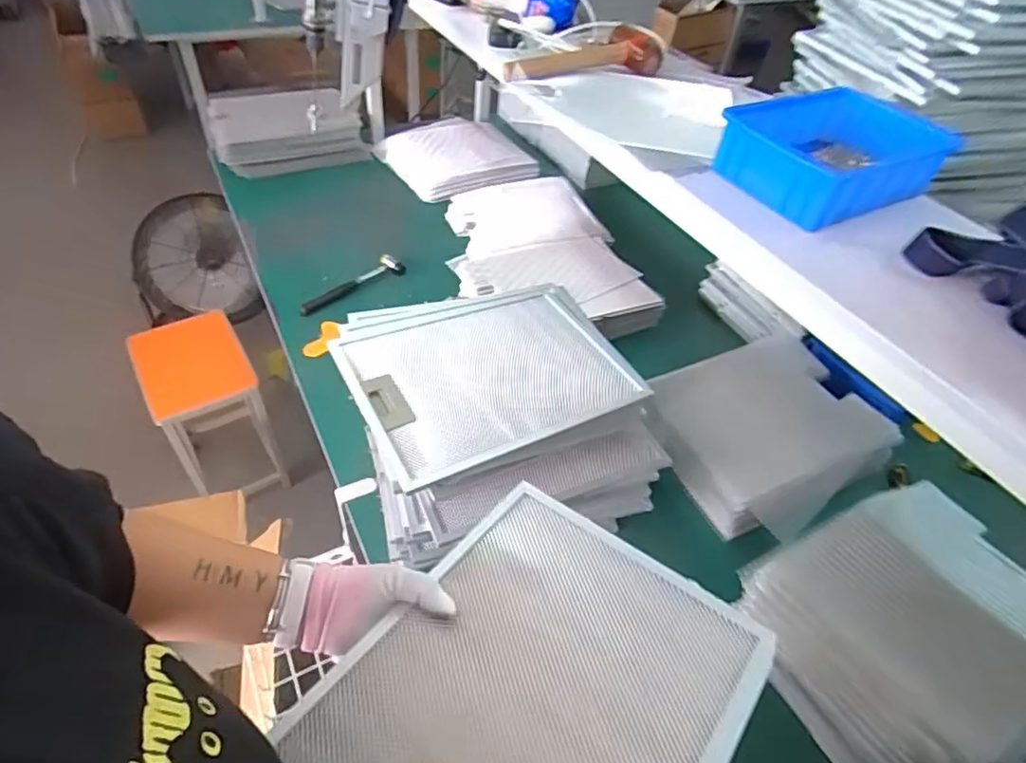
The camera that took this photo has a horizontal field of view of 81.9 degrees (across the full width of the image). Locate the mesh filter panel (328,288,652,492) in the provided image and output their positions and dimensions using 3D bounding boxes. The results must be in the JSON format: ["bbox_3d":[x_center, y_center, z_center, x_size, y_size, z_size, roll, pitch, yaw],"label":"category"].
[{"bbox_3d":[-0.027,-0.017,0.775,0.347,0.020,0.274,-19,51,-22],"label":"mesh filter panel"}]

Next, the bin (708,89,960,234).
[{"bbox_3d":[0.371,-0.273,0.714,0.202,0.077,0.185,-16,50,-20],"label":"bin"}]

